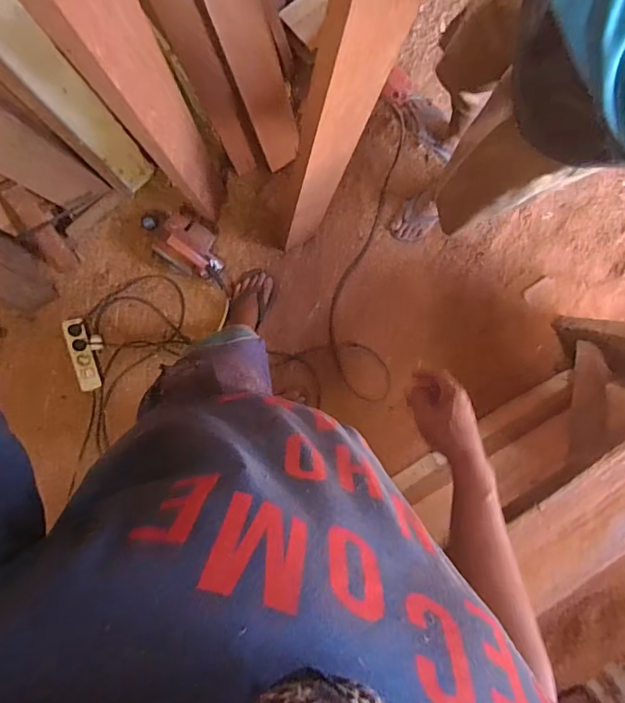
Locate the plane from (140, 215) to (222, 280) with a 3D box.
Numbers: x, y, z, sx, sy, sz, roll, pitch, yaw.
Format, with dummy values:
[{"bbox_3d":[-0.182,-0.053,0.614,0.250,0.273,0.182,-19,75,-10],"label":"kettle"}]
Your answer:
[{"bbox_3d":[-0.367,-0.308,1.344,0.249,0.098,0.139,30,92,-8],"label":"plane"}]

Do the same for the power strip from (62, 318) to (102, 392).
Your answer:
[{"bbox_3d":[-0.663,0.010,1.365,0.058,0.033,0.205,-15,97,-5],"label":"power strip"}]

